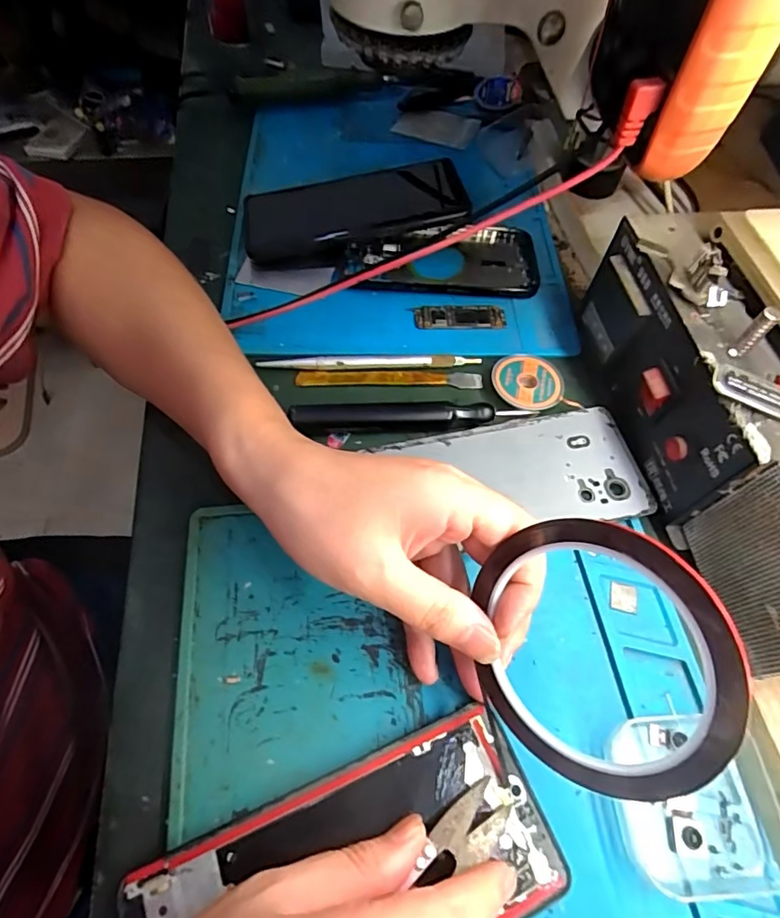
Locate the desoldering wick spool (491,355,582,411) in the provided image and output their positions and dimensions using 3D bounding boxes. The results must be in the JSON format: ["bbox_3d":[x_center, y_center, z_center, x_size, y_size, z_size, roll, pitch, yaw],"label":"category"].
[{"bbox_3d":[0.090,-0.048,0.330,0.047,0.008,0.043,1,60,-1],"label":"desoldering wick spool"}]

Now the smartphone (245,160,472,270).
[{"bbox_3d":[-0.026,-0.189,0.392,0.166,0.016,0.079,-9,63,4],"label":"smartphone"}]

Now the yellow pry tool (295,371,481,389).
[{"bbox_3d":[0.000,-0.052,0.336,0.120,0.006,0.011,0,60,-1],"label":"yellow pry tool"}]

